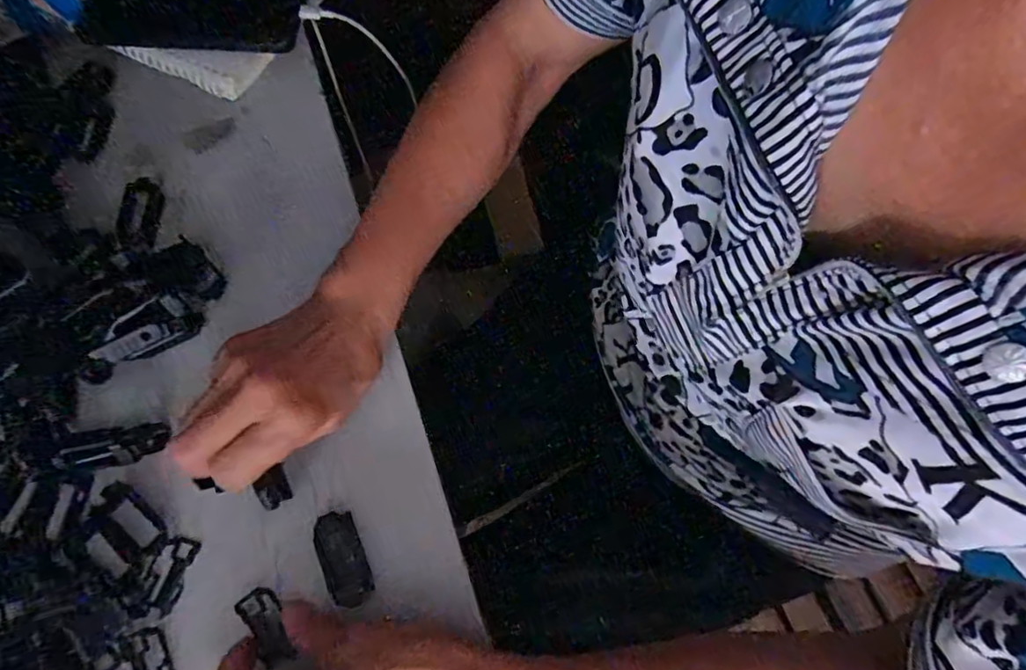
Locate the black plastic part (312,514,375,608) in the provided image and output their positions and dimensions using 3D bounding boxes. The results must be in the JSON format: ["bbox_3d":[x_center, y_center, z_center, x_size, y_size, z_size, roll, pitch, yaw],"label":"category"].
[{"bbox_3d":[-0.097,0.125,0.322,0.024,0.011,0.051,-25,73,-8],"label":"black plastic part"}]

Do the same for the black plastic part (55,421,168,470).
[{"bbox_3d":[-0.240,0.069,0.340,0.066,0.008,0.019,-16,72,-5],"label":"black plastic part"}]

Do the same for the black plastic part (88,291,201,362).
[{"bbox_3d":[-0.226,-0.002,0.354,0.058,0.014,0.033,-32,117,-15],"label":"black plastic part"}]

